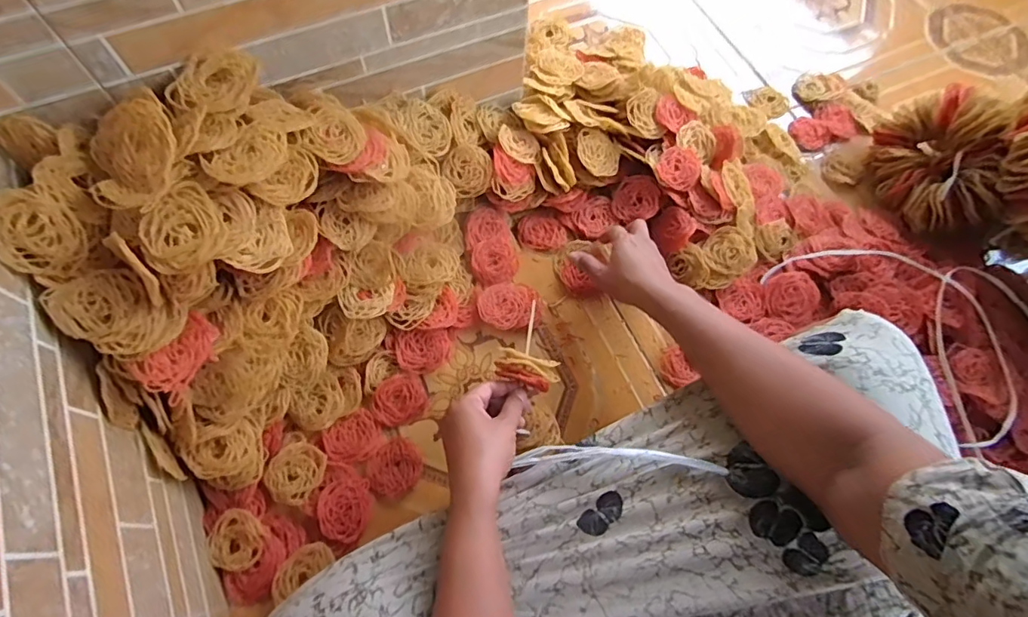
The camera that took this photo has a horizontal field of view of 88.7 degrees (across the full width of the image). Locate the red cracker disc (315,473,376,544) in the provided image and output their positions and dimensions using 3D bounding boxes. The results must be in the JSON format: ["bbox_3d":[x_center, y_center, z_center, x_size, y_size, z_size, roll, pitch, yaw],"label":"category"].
[{"bbox_3d":[-0.170,0.201,0.531,0.053,0.014,0.064,-17,68,-10],"label":"red cracker disc"}]

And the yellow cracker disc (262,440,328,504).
[{"bbox_3d":[-0.222,0.166,0.534,0.053,0.018,0.058,1,67,-2],"label":"yellow cracker disc"}]

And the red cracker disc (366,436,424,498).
[{"bbox_3d":[-0.125,0.169,0.557,0.054,0.010,0.059,40,71,14],"label":"red cracker disc"}]

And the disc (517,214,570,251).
[{"bbox_3d":[0.037,-0.100,0.681,0.064,0.011,0.051,8,67,1],"label":"disc"}]

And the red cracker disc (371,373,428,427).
[{"bbox_3d":[-0.126,0.101,0.582,0.058,0.011,0.052,-28,71,-14],"label":"red cracker disc"}]

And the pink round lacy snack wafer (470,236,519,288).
[{"bbox_3d":[-0.022,-0.060,0.651,0.064,0.010,0.055,-19,103,-23],"label":"pink round lacy snack wafer"}]

